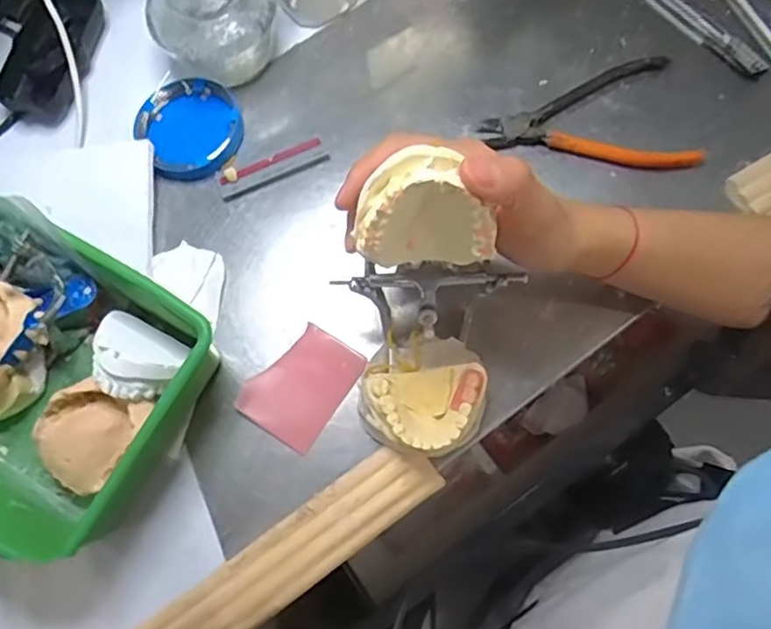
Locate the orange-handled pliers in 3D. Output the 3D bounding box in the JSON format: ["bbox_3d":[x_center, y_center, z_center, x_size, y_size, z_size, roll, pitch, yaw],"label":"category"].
[{"bbox_3d":[0.145,-0.133,0.446,0.143,0.013,0.091,-14,74,-2],"label":"orange-handled pliers"}]

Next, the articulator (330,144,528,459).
[{"bbox_3d":[0.020,-0.003,0.336,0.080,0.180,0.083,11,47,12],"label":"articulator"}]

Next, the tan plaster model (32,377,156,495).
[{"bbox_3d":[-0.185,0.073,0.389,0.057,0.028,0.065,31,77,10],"label":"tan plaster model"}]

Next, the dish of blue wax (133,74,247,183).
[{"bbox_3d":[-0.143,-0.139,0.457,0.073,0.016,0.075,-1,74,2],"label":"dish of blue wax"}]

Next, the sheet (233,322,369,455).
[{"bbox_3d":[-0.055,0.045,0.404,0.056,0.004,0.073,34,77,8],"label":"sheet"}]

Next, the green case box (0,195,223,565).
[{"bbox_3d":[-0.239,0.008,0.320,0.224,0.199,0.157,27,77,9],"label":"green case box"}]

